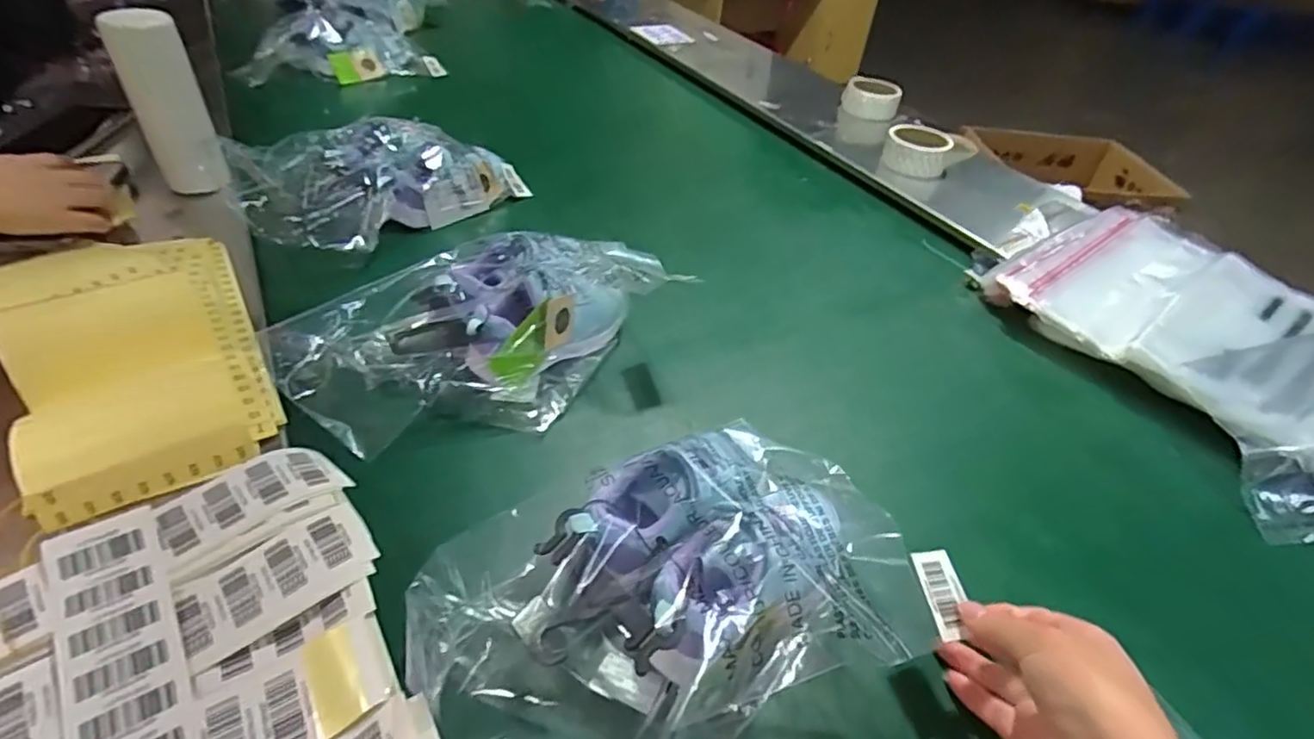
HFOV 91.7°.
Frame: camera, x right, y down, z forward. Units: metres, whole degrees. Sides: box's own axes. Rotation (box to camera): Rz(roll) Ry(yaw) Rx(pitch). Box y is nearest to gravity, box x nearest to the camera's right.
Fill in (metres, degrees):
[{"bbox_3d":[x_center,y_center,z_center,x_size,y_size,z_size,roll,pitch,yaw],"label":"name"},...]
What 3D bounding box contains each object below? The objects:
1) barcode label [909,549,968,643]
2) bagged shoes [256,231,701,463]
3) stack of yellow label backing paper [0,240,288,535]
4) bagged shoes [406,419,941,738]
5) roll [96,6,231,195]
[{"bbox_3d":[0.171,0.132,0.378,0.027,0.006,0.048,-3,62,-19],"label":"barcode label"},{"bbox_3d":[-0.146,-0.038,0.551,0.177,0.093,0.301,34,48,28],"label":"bagged shoes"},{"bbox_3d":[-0.407,-0.034,0.491,0.155,0.030,0.321,-25,50,-31],"label":"stack of yellow label backing paper"},{"bbox_3d":[0.012,0.141,0.382,0.299,0.076,0.182,-19,47,-27],"label":"bagged shoes"},{"bbox_3d":[-0.487,-0.268,0.633,0.063,0.148,0.067,-21,48,-28],"label":"roll"}]

